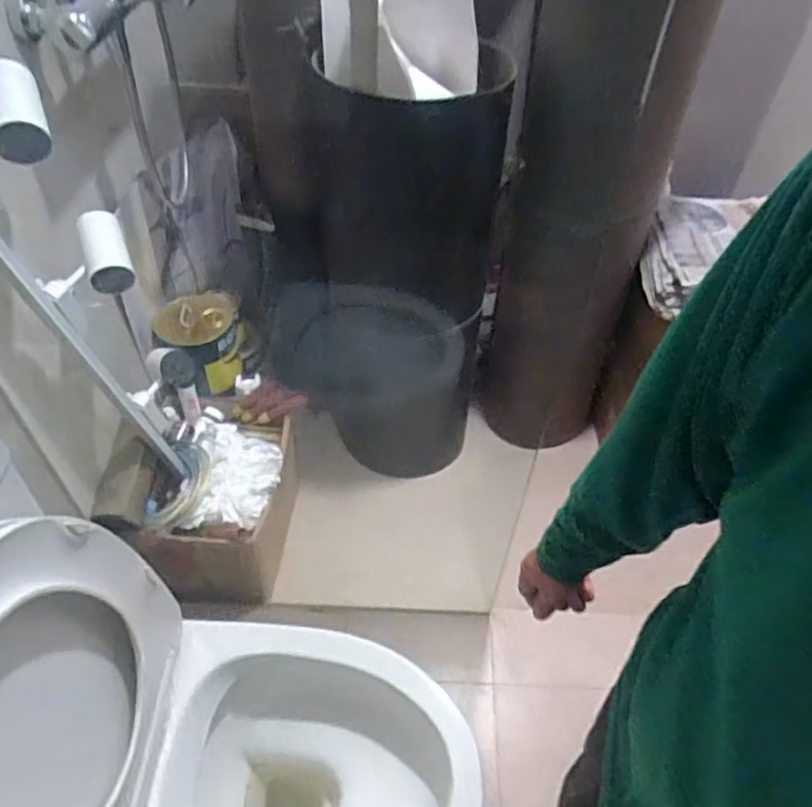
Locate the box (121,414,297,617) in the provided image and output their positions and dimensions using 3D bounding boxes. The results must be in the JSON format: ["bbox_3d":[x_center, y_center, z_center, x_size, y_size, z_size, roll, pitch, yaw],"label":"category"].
[{"bbox_3d":[-0.370,0.212,1.315,0.229,0.283,0.368,6,48,3],"label":"box"}]

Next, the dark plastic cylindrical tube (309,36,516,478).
[{"bbox_3d":[-0.001,-0.195,1.332,0.342,0.840,0.291,1,48,-2],"label":"dark plastic cylindrical tube"}]

